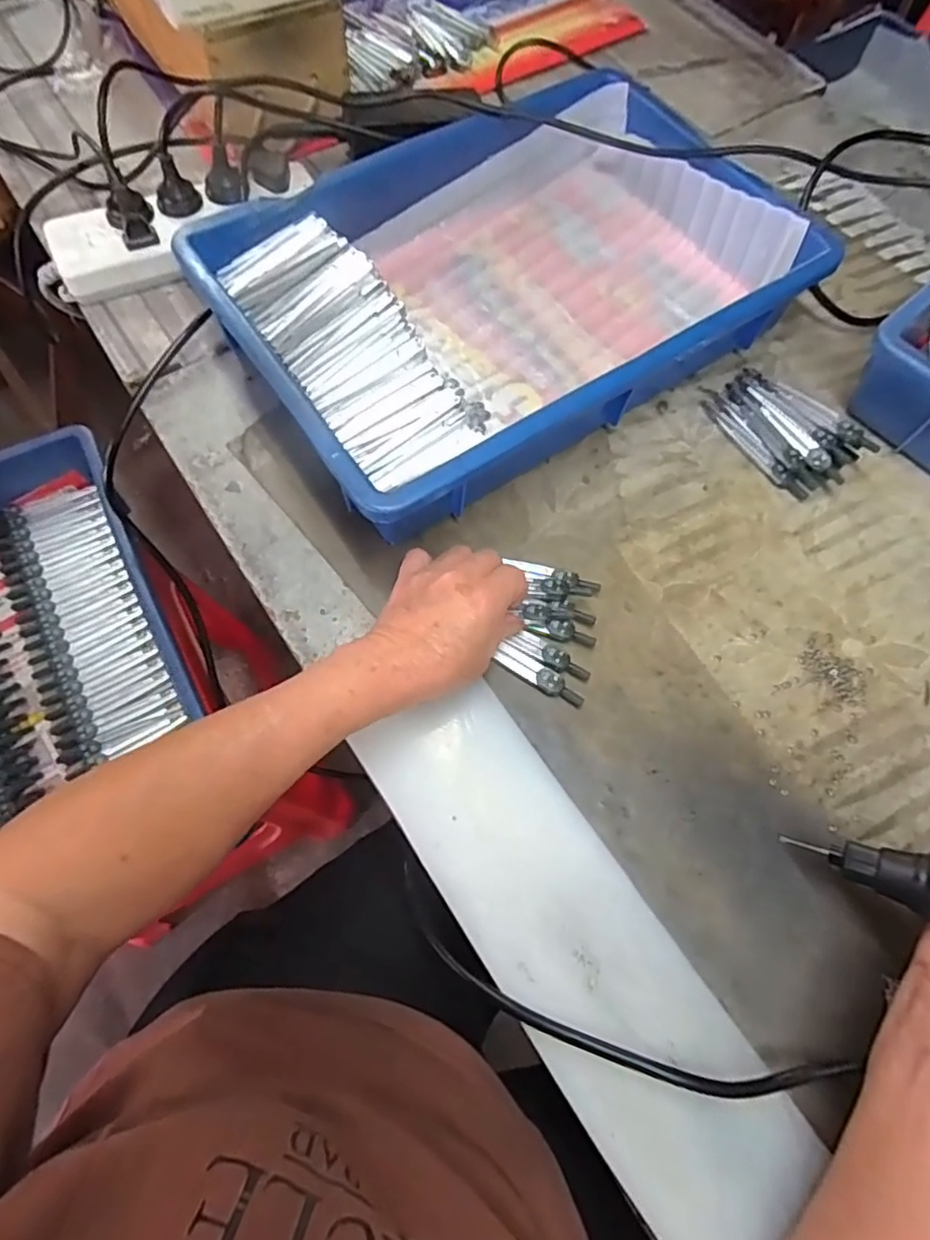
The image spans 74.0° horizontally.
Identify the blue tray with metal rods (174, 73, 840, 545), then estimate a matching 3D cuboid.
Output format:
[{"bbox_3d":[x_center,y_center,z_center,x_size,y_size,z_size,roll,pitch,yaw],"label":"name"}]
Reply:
[{"bbox_3d":[0.037,-0.269,0.494,0.430,0.076,0.287,-33,73,-15],"label":"blue tray with metal rods"}]

